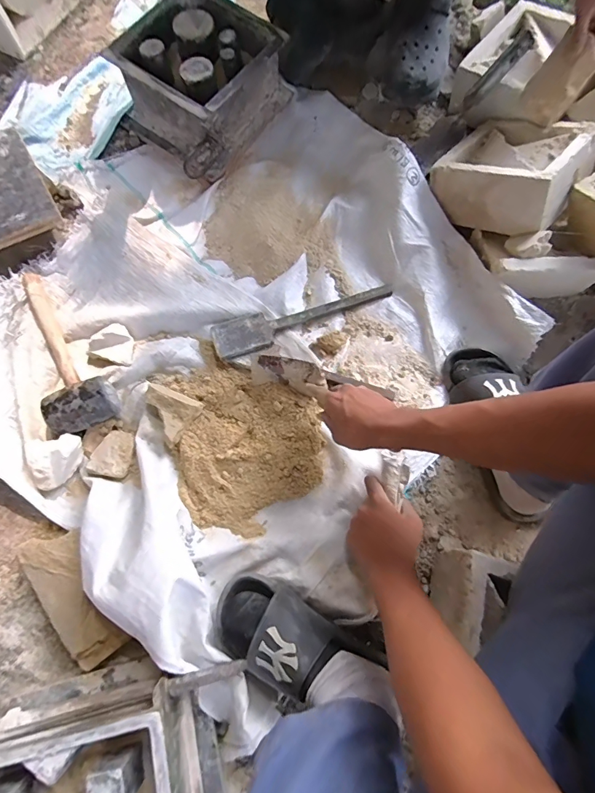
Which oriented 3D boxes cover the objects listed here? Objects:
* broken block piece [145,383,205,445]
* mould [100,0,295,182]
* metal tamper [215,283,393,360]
[{"bbox_3d":[-0.212,0.017,0.632,0.097,0.026,0.072,29,77,9],"label":"broken block piece"},{"bbox_3d":[-0.188,-0.588,0.757,0.234,0.123,0.267,34,78,10],"label":"mould"},{"bbox_3d":[0.011,-0.144,0.685,0.317,0.027,0.068,-23,76,-5],"label":"metal tamper"}]

